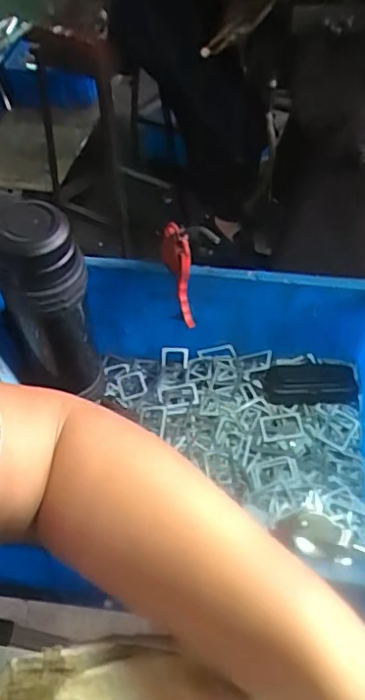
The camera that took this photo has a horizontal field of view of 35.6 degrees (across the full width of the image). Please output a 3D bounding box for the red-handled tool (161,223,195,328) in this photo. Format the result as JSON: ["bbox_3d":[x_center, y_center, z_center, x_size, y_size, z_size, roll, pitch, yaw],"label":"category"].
[{"bbox_3d":[-0.005,-0.088,0.659,0.012,0.125,0.050,-31,53,-25],"label":"red-handled tool"}]

